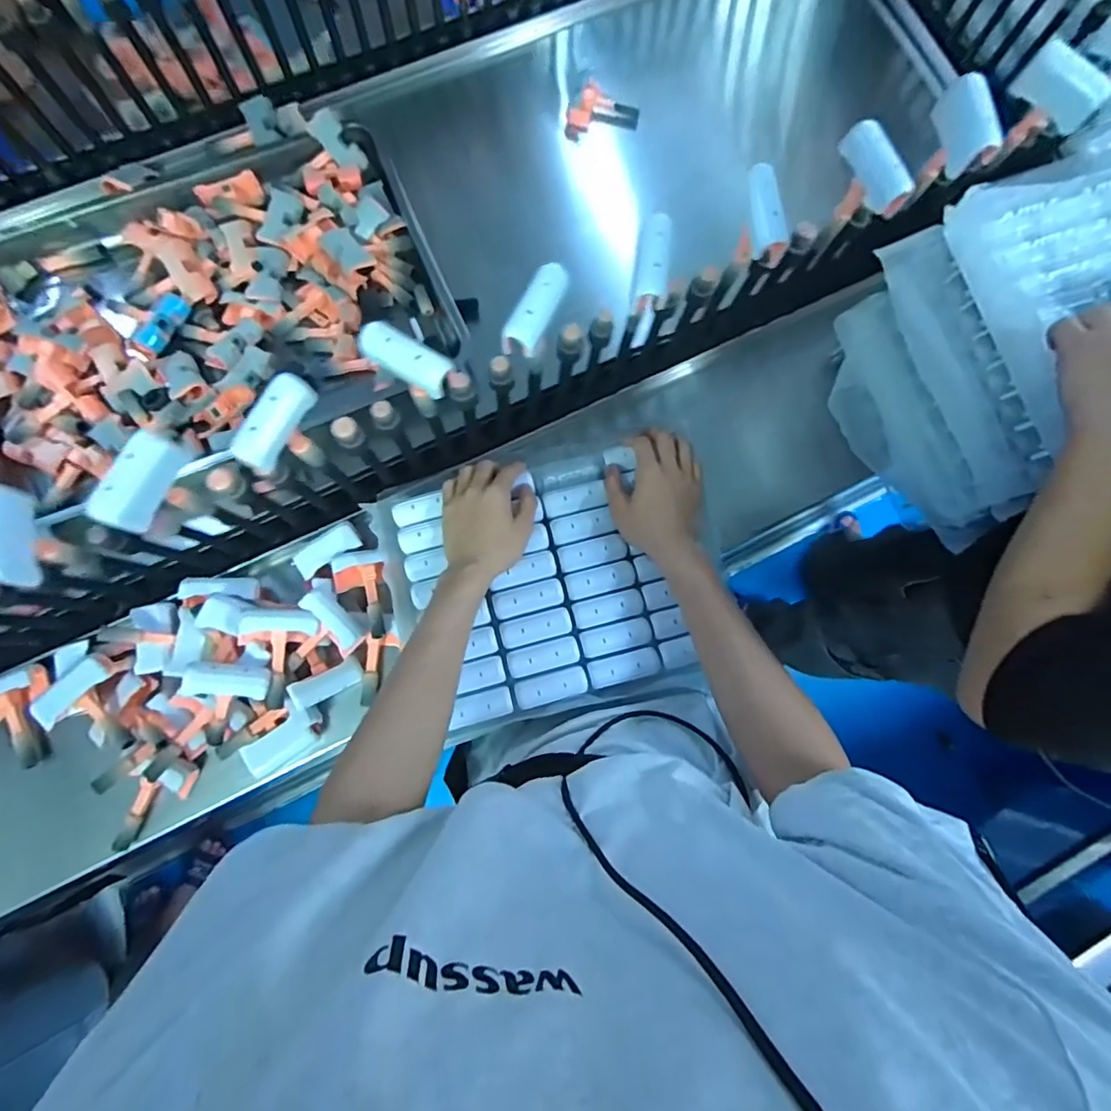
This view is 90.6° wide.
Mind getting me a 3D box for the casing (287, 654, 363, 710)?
[{"bbox_3d":[-0.250,0.141,0.604,0.076,0.019,0.029,-23,79,-36],"label":"casing"}]

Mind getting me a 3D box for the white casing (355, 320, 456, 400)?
[{"bbox_3d":[-0.122,-0.160,0.443,0.075,0.013,0.033,29,80,-9],"label":"white casing"}]

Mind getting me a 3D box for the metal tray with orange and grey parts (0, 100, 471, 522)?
[{"bbox_3d":[-0.464,-0.334,0.707,0.595,0.058,0.435,-23,80,-5],"label":"metal tray with orange and grey parts"}]

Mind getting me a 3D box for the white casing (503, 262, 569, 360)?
[{"bbox_3d":[-0.016,-0.204,0.457,0.027,0.019,0.085,27,80,4],"label":"white casing"}]

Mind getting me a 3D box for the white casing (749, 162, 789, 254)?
[{"bbox_3d":[0.185,-0.305,0.481,0.022,0.016,0.066,-17,105,-4],"label":"white casing"}]

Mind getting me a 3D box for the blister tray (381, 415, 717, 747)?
[{"bbox_3d":[0.002,0.022,0.603,0.352,0.034,0.280,-13,80,-4],"label":"blister tray"}]

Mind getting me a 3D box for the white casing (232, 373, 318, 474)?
[{"bbox_3d":[-0.226,-0.106,0.439,0.020,0.038,0.079,14,74,41],"label":"white casing"}]

